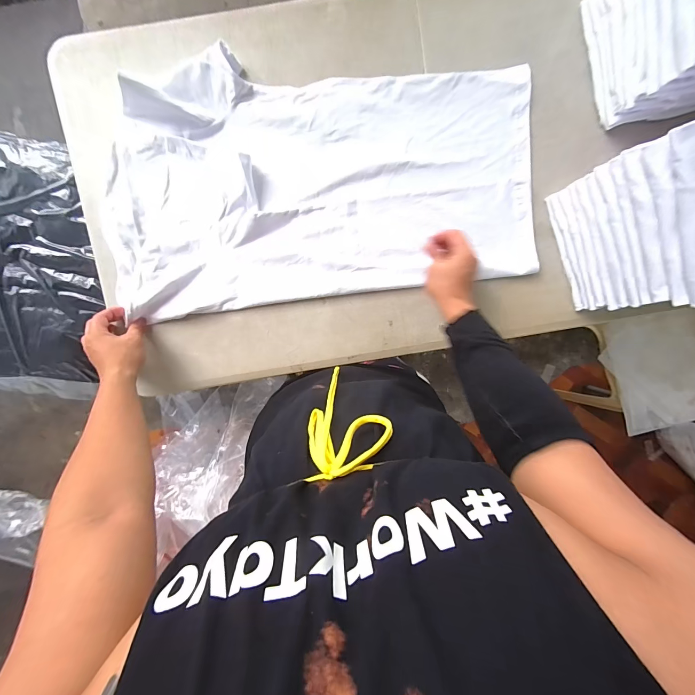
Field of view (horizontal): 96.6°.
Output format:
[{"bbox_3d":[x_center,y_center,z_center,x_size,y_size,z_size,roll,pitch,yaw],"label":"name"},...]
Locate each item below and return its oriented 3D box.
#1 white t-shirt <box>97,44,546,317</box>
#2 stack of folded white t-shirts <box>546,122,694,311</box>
[{"bbox_3d":[-0.046,-0.274,0.518,0.704,0.030,0.370,-8,96,0],"label":"white t-shirt"},{"bbox_3d":[0.490,-0.188,0.437,0.249,0.201,0.207,-19,96,1],"label":"stack of folded white t-shirts"}]

